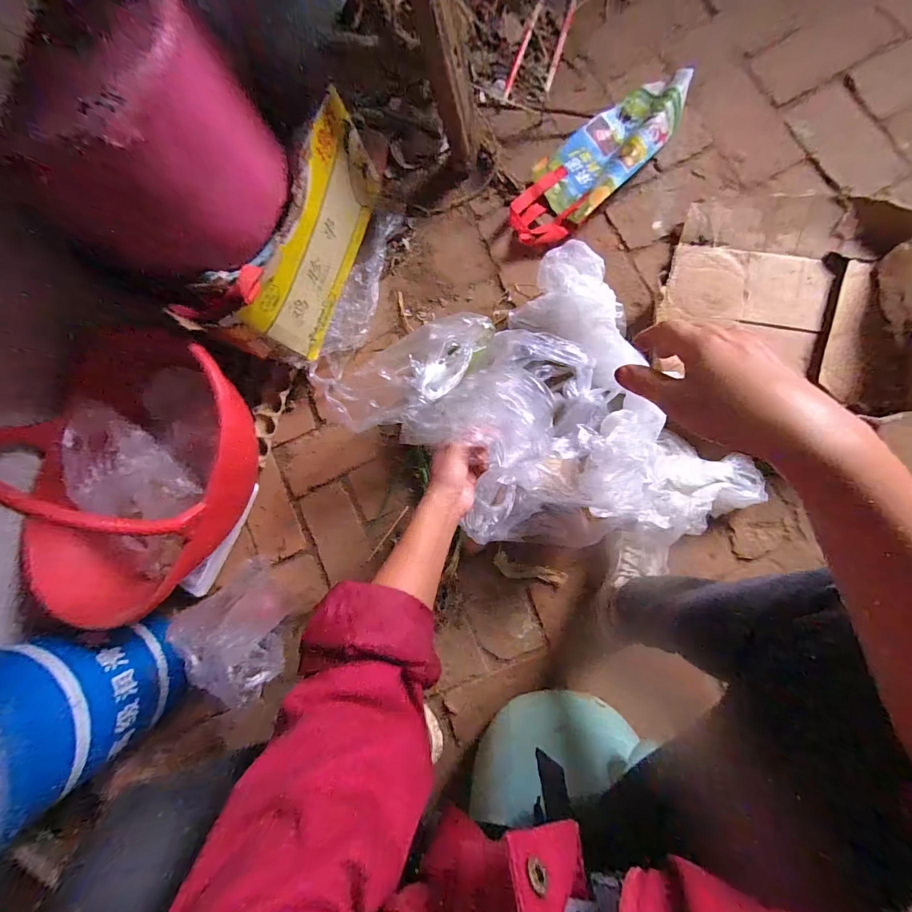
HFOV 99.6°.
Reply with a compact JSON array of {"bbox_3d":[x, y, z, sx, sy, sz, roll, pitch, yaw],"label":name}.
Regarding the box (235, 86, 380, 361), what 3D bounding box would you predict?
[{"bbox_3d":[-0.234,-0.384,0.700,0.041,0.261,0.398,19,88,10],"label":"box"}]

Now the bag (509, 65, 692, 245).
[{"bbox_3d":[0.273,-0.577,0.754,0.406,0.050,0.153,-44,81,4],"label":"bag"}]

